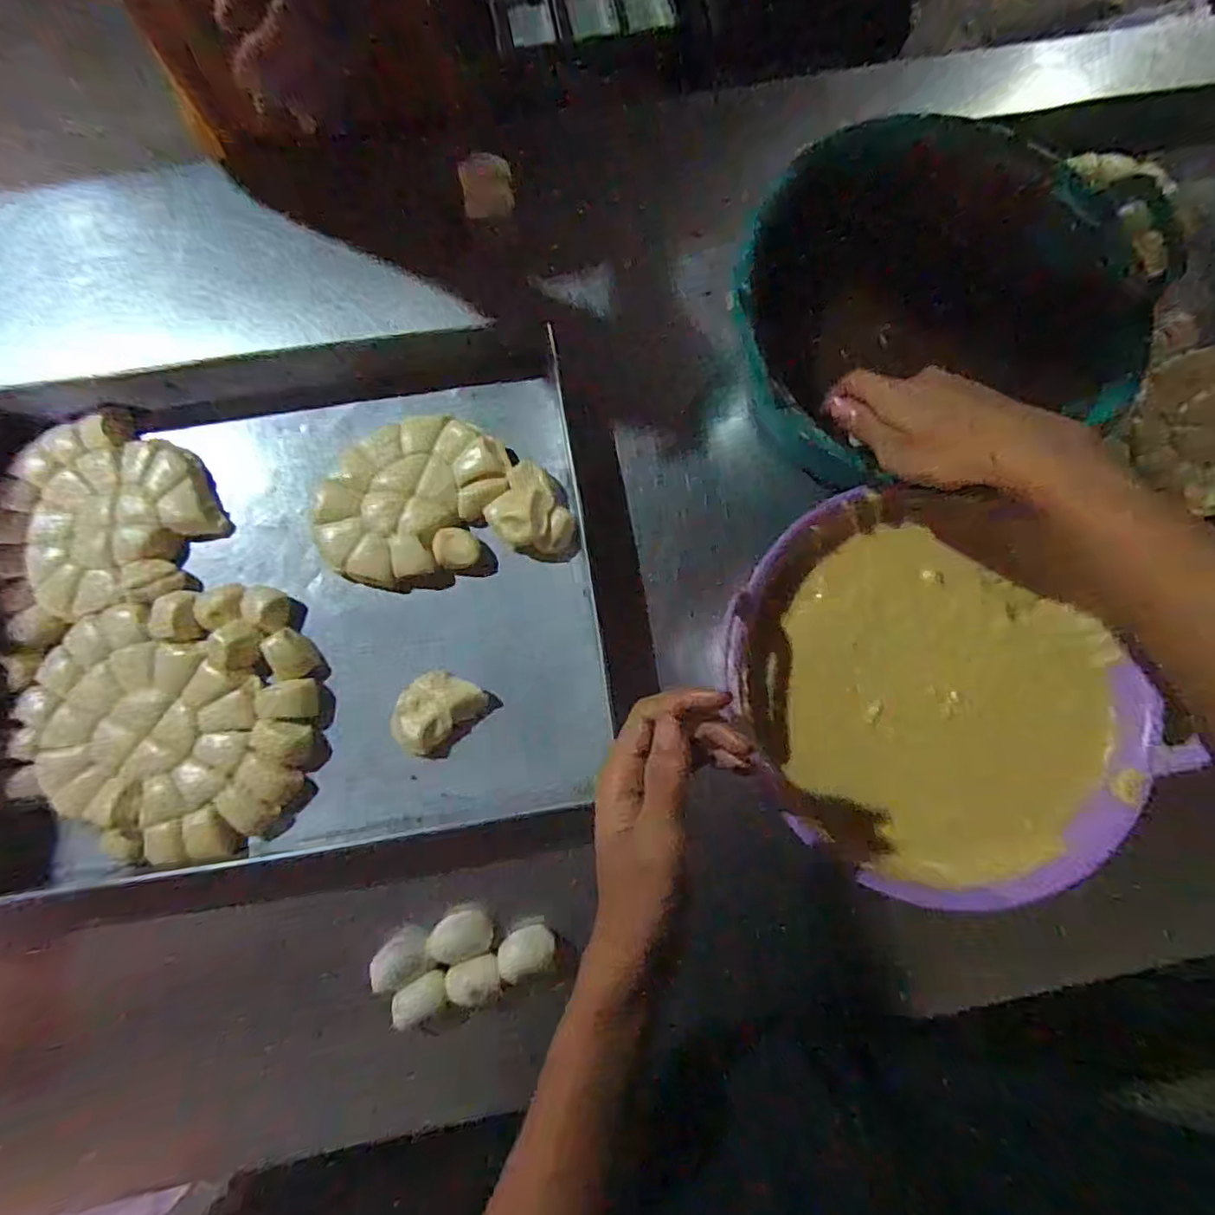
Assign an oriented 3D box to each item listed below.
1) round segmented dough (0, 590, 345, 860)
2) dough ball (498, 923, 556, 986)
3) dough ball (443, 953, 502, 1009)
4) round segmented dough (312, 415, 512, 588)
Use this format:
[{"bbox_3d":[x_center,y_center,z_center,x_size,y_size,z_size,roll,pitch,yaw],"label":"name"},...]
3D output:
[{"bbox_3d":[-0.357,0.097,0.505,0.242,0.030,0.211,-14,80,-3],"label":"round segmented dough"},{"bbox_3d":[-0.062,0.267,0.477,0.041,0.019,0.031,-15,80,-3],"label":"dough ball"},{"bbox_3d":[-0.102,0.287,0.472,0.041,0.022,0.029,-12,80,-3],"label":"dough ball"},{"bbox_3d":[-0.176,-0.095,0.547,0.148,0.020,0.155,0,80,-1],"label":"round segmented dough"}]

